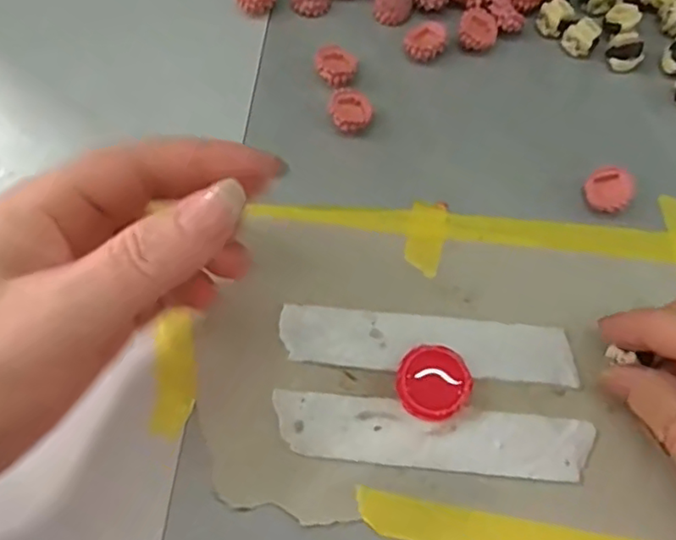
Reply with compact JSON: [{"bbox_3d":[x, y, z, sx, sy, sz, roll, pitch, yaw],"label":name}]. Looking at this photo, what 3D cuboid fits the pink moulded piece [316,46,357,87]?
[{"bbox_3d":[-0.001,-0.097,0.296,0.019,0.009,0.019,0,73,1],"label":"pink moulded piece"}]

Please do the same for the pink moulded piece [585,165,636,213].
[{"bbox_3d":[0.117,-0.034,0.271,0.019,0.010,0.019,27,72,10],"label":"pink moulded piece"}]

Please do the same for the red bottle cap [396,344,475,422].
[{"bbox_3d":[0.037,0.043,0.240,0.028,0.009,0.028,0,73,1],"label":"red bottle cap"}]

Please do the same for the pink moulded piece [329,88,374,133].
[{"bbox_3d":[0.006,-0.073,0.287,0.019,0.010,0.022,-15,73,-4],"label":"pink moulded piece"}]

